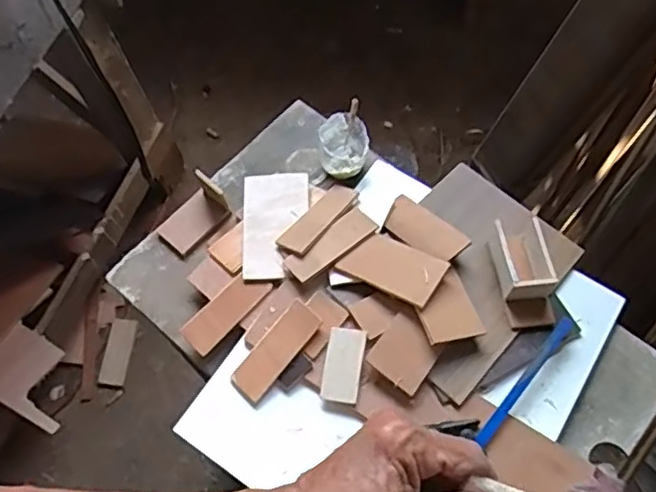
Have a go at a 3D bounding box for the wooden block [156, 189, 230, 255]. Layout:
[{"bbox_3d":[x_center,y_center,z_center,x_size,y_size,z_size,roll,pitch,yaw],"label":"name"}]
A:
[{"bbox_3d":[-0.169,-0.029,0.780,0.054,0.007,0.079,38,72,16],"label":"wooden block"}]

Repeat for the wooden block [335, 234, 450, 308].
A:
[{"bbox_3d":[0.073,0.022,0.696,0.108,0.009,0.060,24,71,25],"label":"wooden block"}]

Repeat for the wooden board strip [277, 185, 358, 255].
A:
[{"bbox_3d":[-0.012,-0.033,0.741,0.045,0.005,0.107,24,59,34],"label":"wooden board strip"}]

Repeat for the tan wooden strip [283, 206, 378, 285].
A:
[{"bbox_3d":[0.005,-0.001,0.718,0.114,0.010,0.042,-33,64,-18],"label":"tan wooden strip"}]

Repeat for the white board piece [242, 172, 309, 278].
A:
[{"bbox_3d":[-0.062,-0.026,0.753,0.077,0.004,0.138,-3,66,0],"label":"white board piece"}]

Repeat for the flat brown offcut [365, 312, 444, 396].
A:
[{"bbox_3d":[0.082,0.113,0.664,0.063,0.011,0.066,35,80,23],"label":"flat brown offcut"}]

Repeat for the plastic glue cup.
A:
[{"bbox_3d":[0.020,-0.124,0.792,0.059,0.054,0.067,4,66,3],"label":"plastic glue cup"}]

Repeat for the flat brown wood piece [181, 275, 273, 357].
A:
[{"bbox_3d":[-0.115,0.073,0.712,0.041,0.009,0.106,42,73,17],"label":"flat brown wood piece"}]

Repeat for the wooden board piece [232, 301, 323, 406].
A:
[{"bbox_3d":[-0.055,0.113,0.675,0.041,0.009,0.112,39,82,21],"label":"wooden board piece"}]

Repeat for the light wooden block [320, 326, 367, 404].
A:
[{"bbox_3d":[0.017,0.126,0.665,0.039,0.009,0.076,9,66,5],"label":"light wooden block"}]

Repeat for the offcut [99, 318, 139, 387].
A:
[{"bbox_3d":[-0.441,0.223,1.316,0.055,0.014,0.139,8,66,4],"label":"offcut"}]

